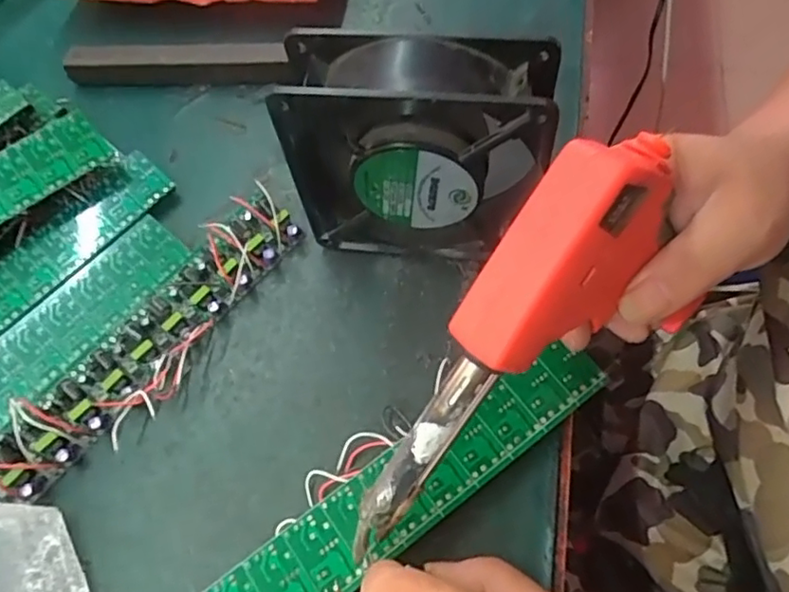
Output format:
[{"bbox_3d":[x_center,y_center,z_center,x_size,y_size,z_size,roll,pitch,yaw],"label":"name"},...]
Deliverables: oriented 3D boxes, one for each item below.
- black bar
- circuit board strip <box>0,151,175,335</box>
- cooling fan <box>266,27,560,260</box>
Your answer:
[{"bbox_3d":[-0.144,-0.159,0.414,0.165,0.022,0.021,3,63,7],"label":"black bar"},{"bbox_3d":[-0.213,-0.006,0.343,0.040,0.014,0.198,38,72,21],"label":"circuit board strip"},{"bbox_3d":[0.011,-0.065,0.298,0.115,0.125,0.038,7,64,9],"label":"cooling fan"}]

